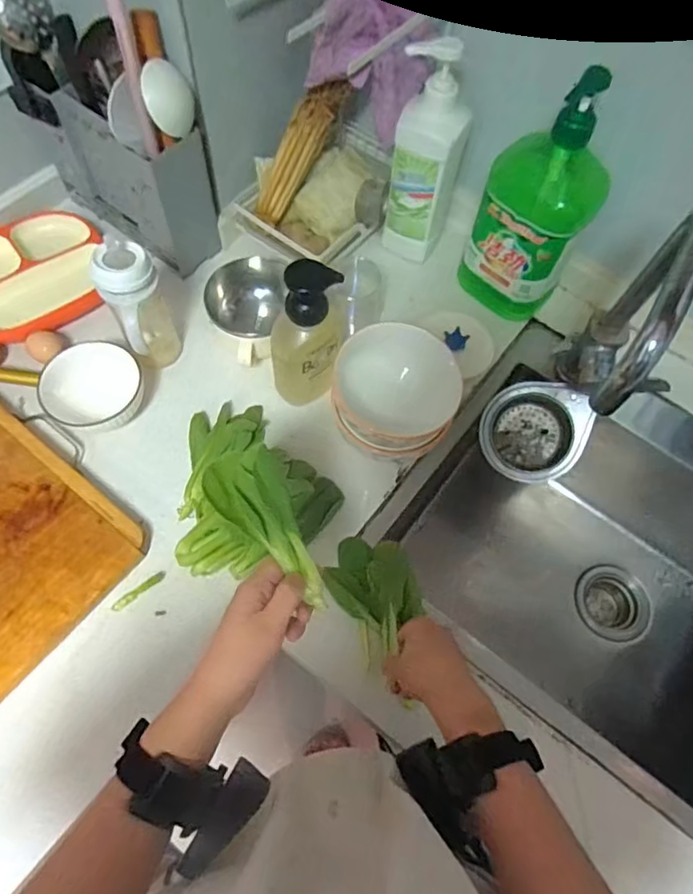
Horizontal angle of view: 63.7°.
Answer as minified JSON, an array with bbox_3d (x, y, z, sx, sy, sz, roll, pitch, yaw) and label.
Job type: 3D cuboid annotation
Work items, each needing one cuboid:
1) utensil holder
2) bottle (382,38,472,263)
[{"bbox_3d":[-0.287,-0.369,0.746,0.232,0.179,0.087,38,68,14],"label":"utensil holder"},{"bbox_3d":[0.103,-0.366,0.710,0.075,0.268,0.069,22,66,7],"label":"bottle"}]

